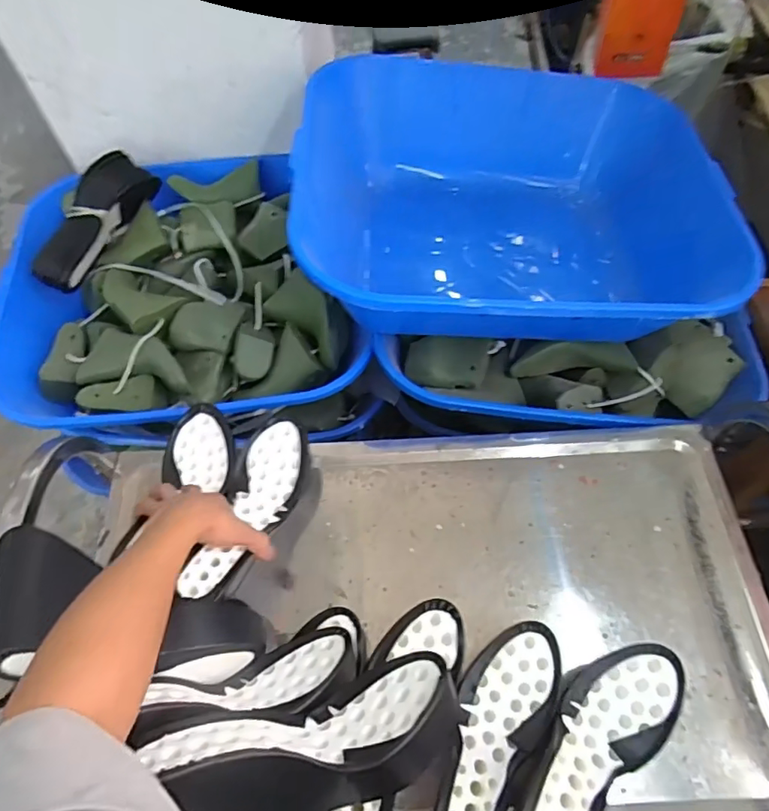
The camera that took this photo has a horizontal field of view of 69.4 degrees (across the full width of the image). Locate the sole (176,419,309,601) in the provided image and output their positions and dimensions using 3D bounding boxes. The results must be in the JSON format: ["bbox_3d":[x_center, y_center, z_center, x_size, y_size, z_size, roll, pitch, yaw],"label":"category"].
[{"bbox_3d":[-0.156,0.120,0.645,0.082,0.070,0.234,11,42,9],"label":"sole"}]

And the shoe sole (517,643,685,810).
[{"bbox_3d":[0.191,0.316,0.502,0.089,0.068,0.254,42,46,23],"label":"shoe sole"}]

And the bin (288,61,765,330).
[{"bbox_3d":[0.199,-0.321,0.875,0.596,0.264,0.468,2,60,4],"label":"bin"}]

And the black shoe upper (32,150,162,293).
[{"bbox_3d":[-0.501,-0.315,0.939,0.080,0.081,0.262,20,63,14],"label":"black shoe upper"}]

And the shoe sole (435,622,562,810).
[{"bbox_3d":[0.098,0.320,0.510,0.087,0.062,0.255,23,40,16],"label":"shoe sole"}]

